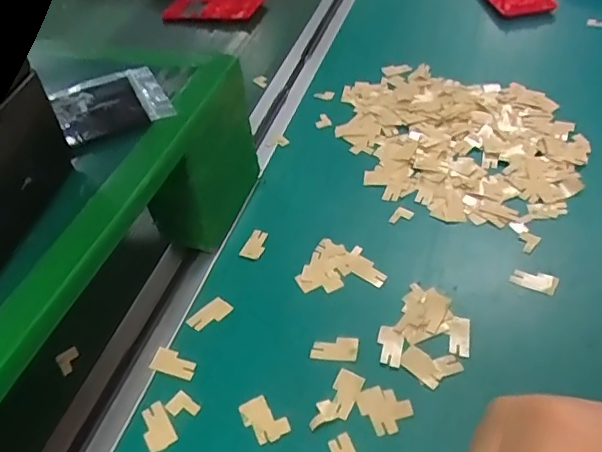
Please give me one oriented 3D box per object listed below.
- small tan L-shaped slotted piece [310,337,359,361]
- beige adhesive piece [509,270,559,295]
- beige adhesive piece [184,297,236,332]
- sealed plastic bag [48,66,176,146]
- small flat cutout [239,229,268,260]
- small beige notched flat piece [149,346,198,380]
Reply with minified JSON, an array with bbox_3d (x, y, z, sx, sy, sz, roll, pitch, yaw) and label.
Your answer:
[{"bbox_3d":[0.020,0.073,0.339,0.028,0.004,0.016,2,46,9],"label":"small tan L-shaped slotted piece"},{"bbox_3d":[0.150,0.035,0.361,0.028,0.004,0.015,17,50,22],"label":"beige adhesive piece"},{"bbox_3d":[-0.059,0.056,0.364,0.017,0.004,0.028,29,56,31],"label":"beige adhesive piece"},{"bbox_3d":[-0.121,-0.079,0.355,0.065,0.004,0.074,-23,47,-15],"label":"sealed plastic bag"},{"bbox_3d":[-0.033,0.013,0.408,0.015,0.004,0.028,16,49,21],"label":"small flat cutout"},{"bbox_3d":[-0.077,0.083,0.340,0.027,0.004,0.015,10,48,17],"label":"small beige notched flat piece"}]

